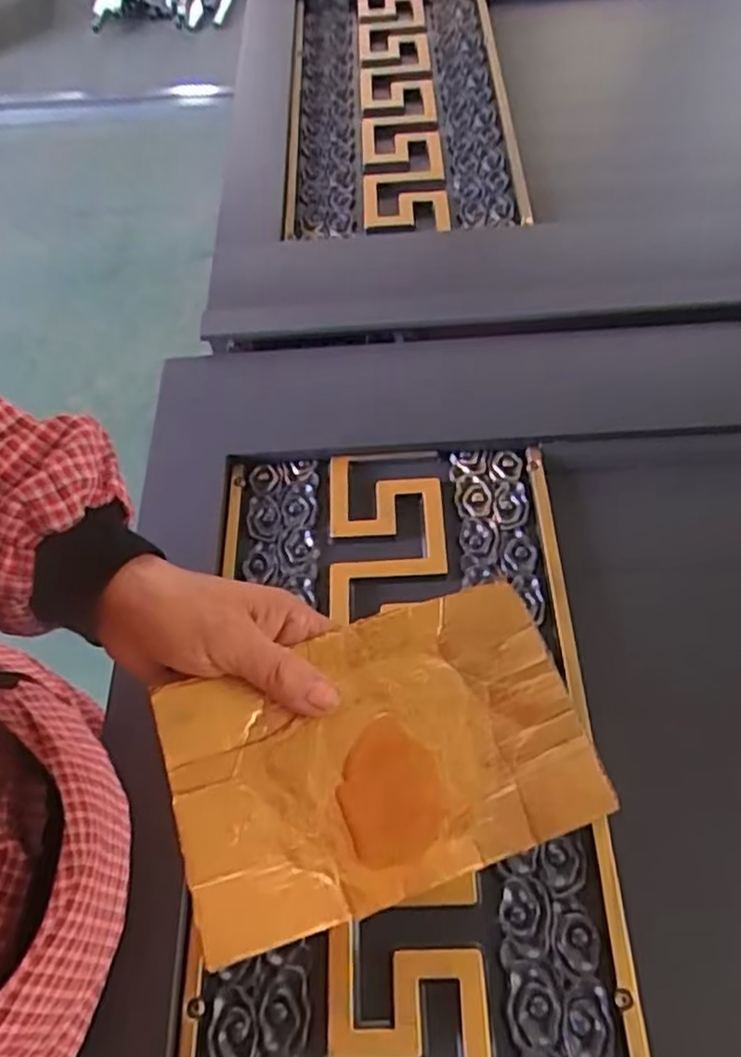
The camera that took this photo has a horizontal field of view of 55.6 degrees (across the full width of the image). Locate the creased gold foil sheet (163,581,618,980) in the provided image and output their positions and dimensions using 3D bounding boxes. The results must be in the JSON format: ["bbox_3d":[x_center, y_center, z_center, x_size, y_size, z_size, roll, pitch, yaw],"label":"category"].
[{"bbox_3d":[0.002,0.094,0.295,0.165,0.017,0.108,-18,61,-7],"label":"creased gold foil sheet"}]

